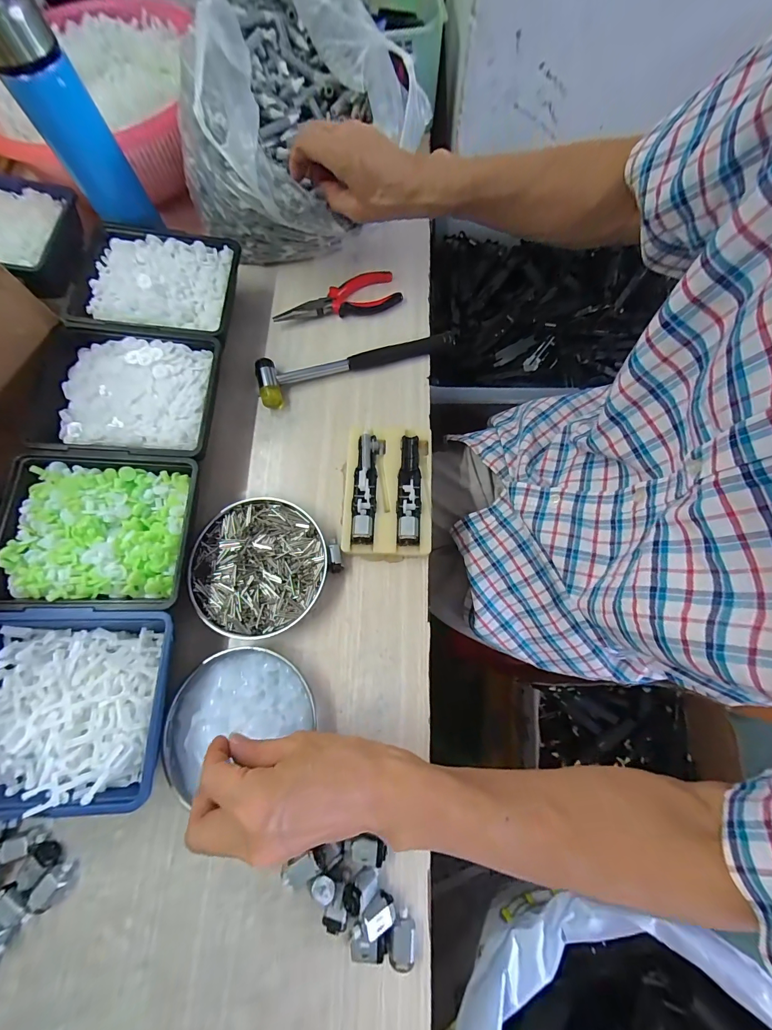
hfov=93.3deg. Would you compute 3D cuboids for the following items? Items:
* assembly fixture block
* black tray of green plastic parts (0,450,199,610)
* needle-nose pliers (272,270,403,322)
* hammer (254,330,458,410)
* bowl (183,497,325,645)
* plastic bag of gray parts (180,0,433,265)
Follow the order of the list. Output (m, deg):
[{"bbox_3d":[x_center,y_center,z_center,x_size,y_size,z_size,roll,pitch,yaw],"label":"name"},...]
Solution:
[{"bbox_3d":[0.002,-0.028,0.384,0.089,0.028,0.138,1,72,3],"label":"assembly fixture block"},{"bbox_3d":[-0.266,0.016,0.344,0.162,0.054,0.140,-1,72,2],"label":"black tray of green plastic parts"},{"bbox_3d":[-0.061,-0.271,0.467,0.158,0.020,0.055,-19,73,-4],"label":"needle-nose pliers"},{"bbox_3d":[-0.037,-0.191,0.439,0.240,0.023,0.056,-21,73,-4],"label":"hammer"},{"bbox_3d":[-0.125,0.051,0.366,0.129,0.024,0.131,-1,72,2],"label":"bowl"},{"bbox_3d":[-0.104,-0.434,0.427,0.231,0.164,0.220,37,77,12],"label":"plastic bag of gray parts"}]

